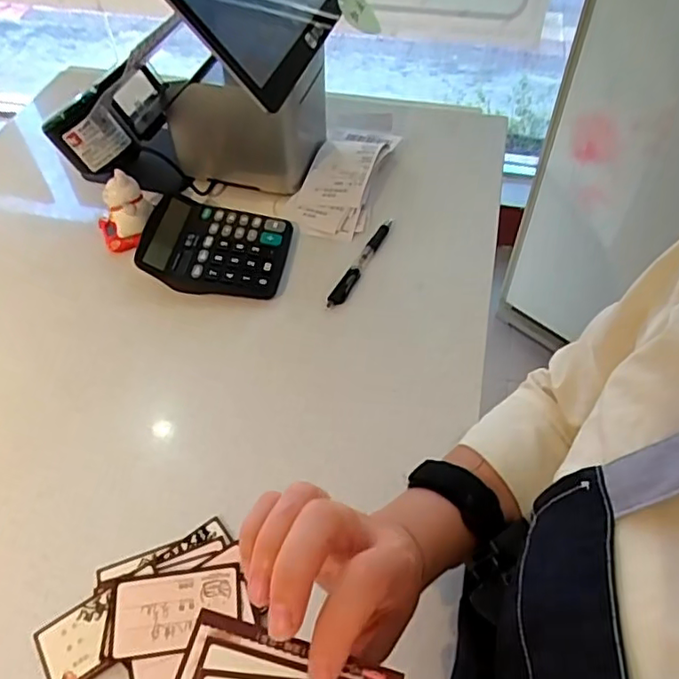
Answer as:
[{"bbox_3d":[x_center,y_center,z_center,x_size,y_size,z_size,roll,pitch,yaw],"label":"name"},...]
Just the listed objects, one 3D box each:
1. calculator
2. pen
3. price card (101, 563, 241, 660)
[{"bbox_3d":[-0.129,-0.102,0.623,0.143,0.036,0.113,4,51,5],"label":"calculator"},{"bbox_3d":[0.025,-0.085,0.628,0.016,0.013,0.141,22,55,18],"label":"pen"},{"bbox_3d":[-0.116,0.187,0.410,0.091,0.005,0.053,-6,55,-3],"label":"price card"}]

